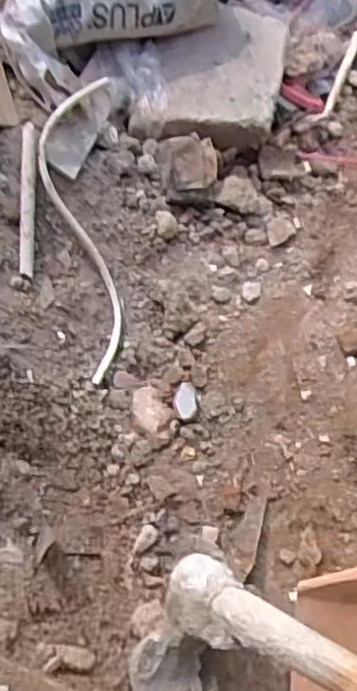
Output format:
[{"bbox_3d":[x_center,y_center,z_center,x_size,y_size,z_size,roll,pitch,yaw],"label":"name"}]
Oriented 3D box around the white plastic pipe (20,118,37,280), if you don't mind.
[{"bbox_3d":[-0.182,-0.178,0.838,0.016,0.021,0.185,2,91,-3],"label":"white plastic pipe"}]

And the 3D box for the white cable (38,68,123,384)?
[{"bbox_3d":[-0.123,-0.151,0.877,0.110,0.028,0.388,-4,92,-36],"label":"white cable"}]

